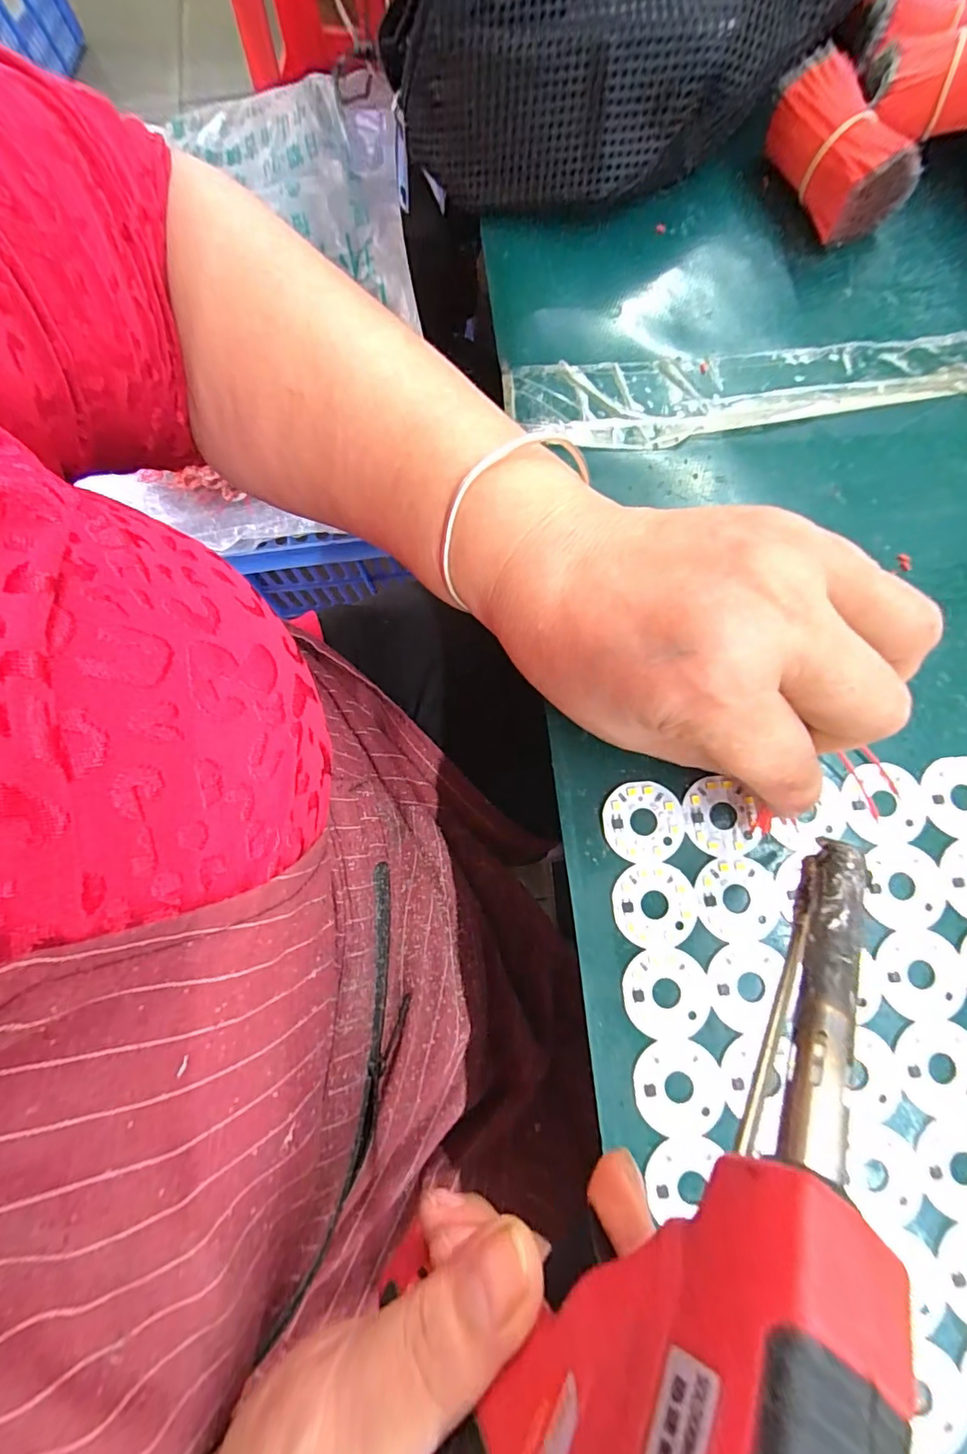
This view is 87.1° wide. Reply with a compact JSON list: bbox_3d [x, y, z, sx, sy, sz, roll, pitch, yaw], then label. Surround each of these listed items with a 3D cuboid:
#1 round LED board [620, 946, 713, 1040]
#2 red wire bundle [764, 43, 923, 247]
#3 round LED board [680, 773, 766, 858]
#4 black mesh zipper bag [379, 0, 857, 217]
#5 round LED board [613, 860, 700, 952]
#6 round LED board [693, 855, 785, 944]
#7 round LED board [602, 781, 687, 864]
[{"bbox_3d":[0.067,0.097,0.184,0.031,0.004,0.030,-5,79,0],"label":"round LED board"},{"bbox_3d":[0.160,-0.265,0.235,0.037,0.036,0.070,-27,80,-4],"label":"red wire bundle"},{"bbox_3d":[0.091,0.035,0.195,0.028,0.004,0.029,-2,79,1],"label":"round LED board"},{"bbox_3d":[0.062,-0.317,0.219,0.189,0.090,0.107,-24,80,-3],"label":"black mesh zipper bag"},{"bbox_3d":[0.064,0.067,0.190,0.030,0.004,0.030,0,79,1],"label":"round LED board"},{"bbox_3d":[0.096,0.065,0.189,0.032,0.004,0.030,0,79,1],"label":"round LED board"},{"bbox_3d":[0.062,0.036,0.196,0.030,0.004,0.030,0,79,1],"label":"round LED board"}]

